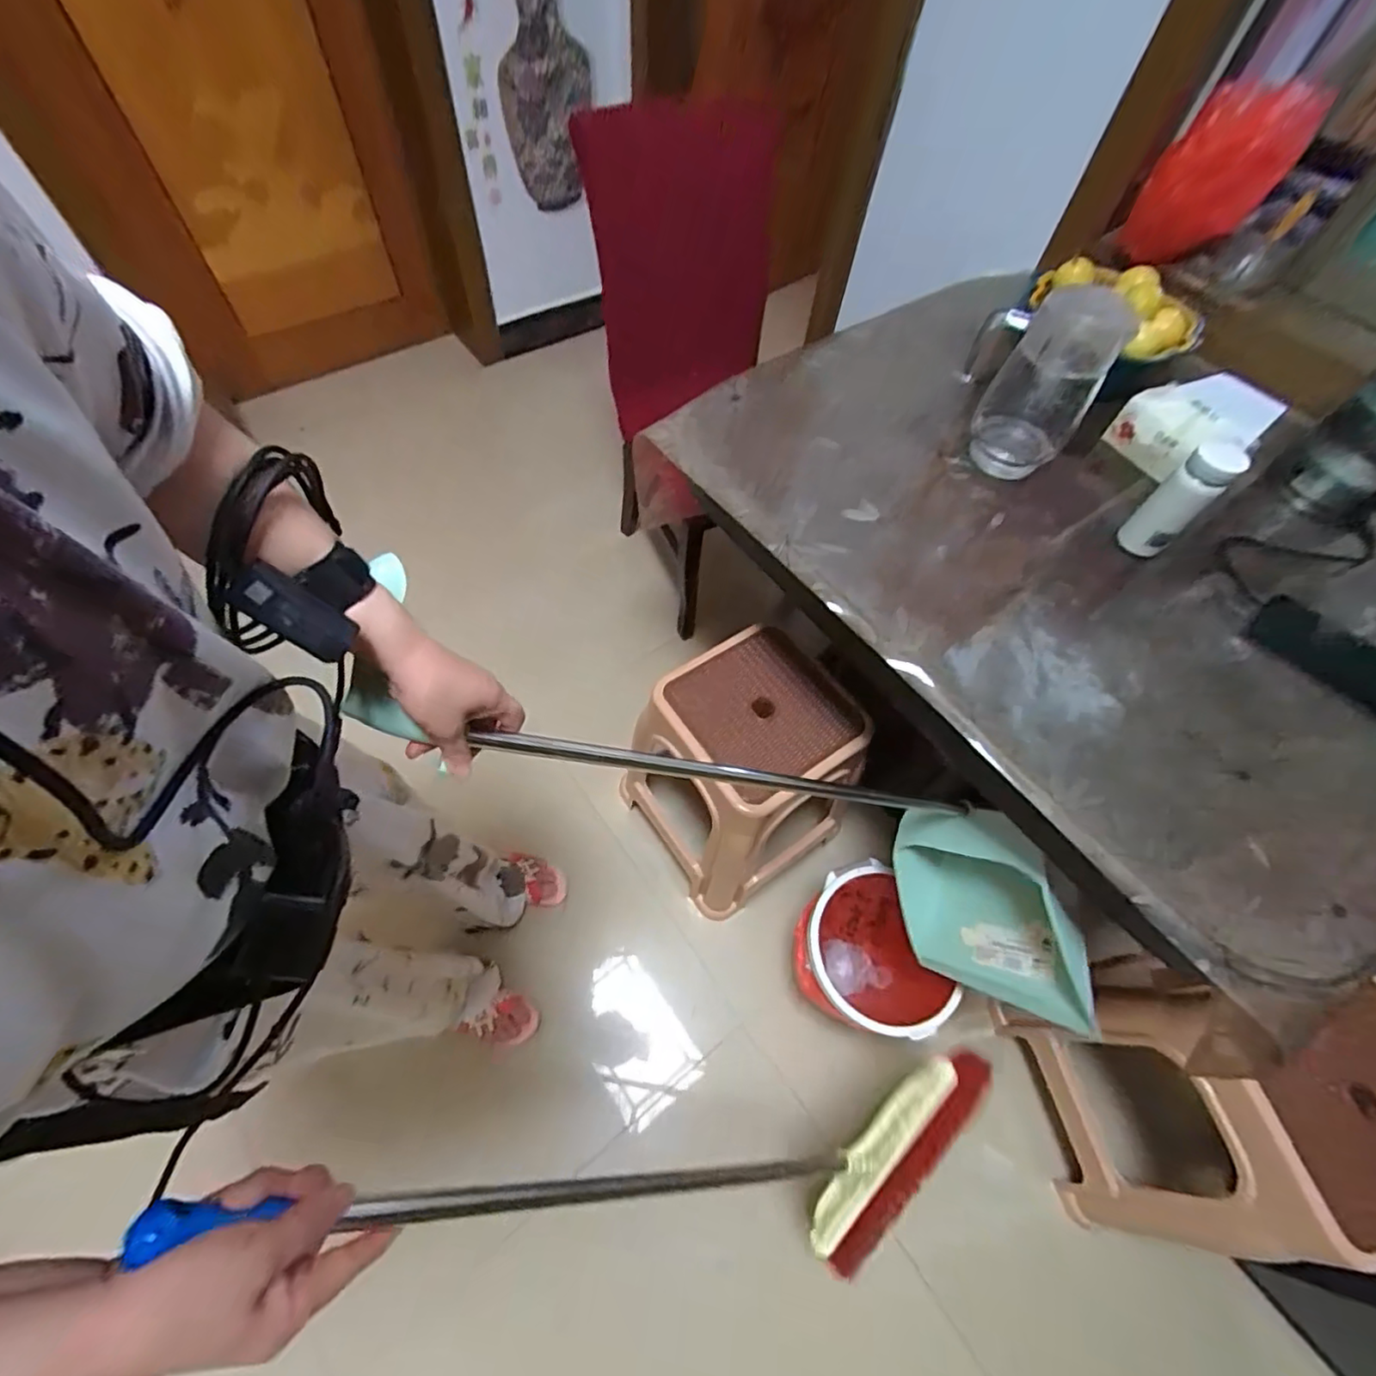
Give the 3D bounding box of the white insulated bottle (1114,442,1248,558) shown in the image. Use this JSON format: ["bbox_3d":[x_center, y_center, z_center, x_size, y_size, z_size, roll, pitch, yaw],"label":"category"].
[{"bbox_3d":[0.582,-0.220,0.717,0.052,0.143,0.049,-1,63,2],"label":"white insulated bottle"}]

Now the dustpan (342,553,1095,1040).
[{"bbox_3d":[0.092,0.160,0.685,0.857,0.244,0.211,26,62,-23],"label":"dustpan"}]

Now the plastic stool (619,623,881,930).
[{"bbox_3d":[0.101,0.182,1.166,0.375,0.461,0.344,-30,66,-12],"label":"plastic stool"}]

